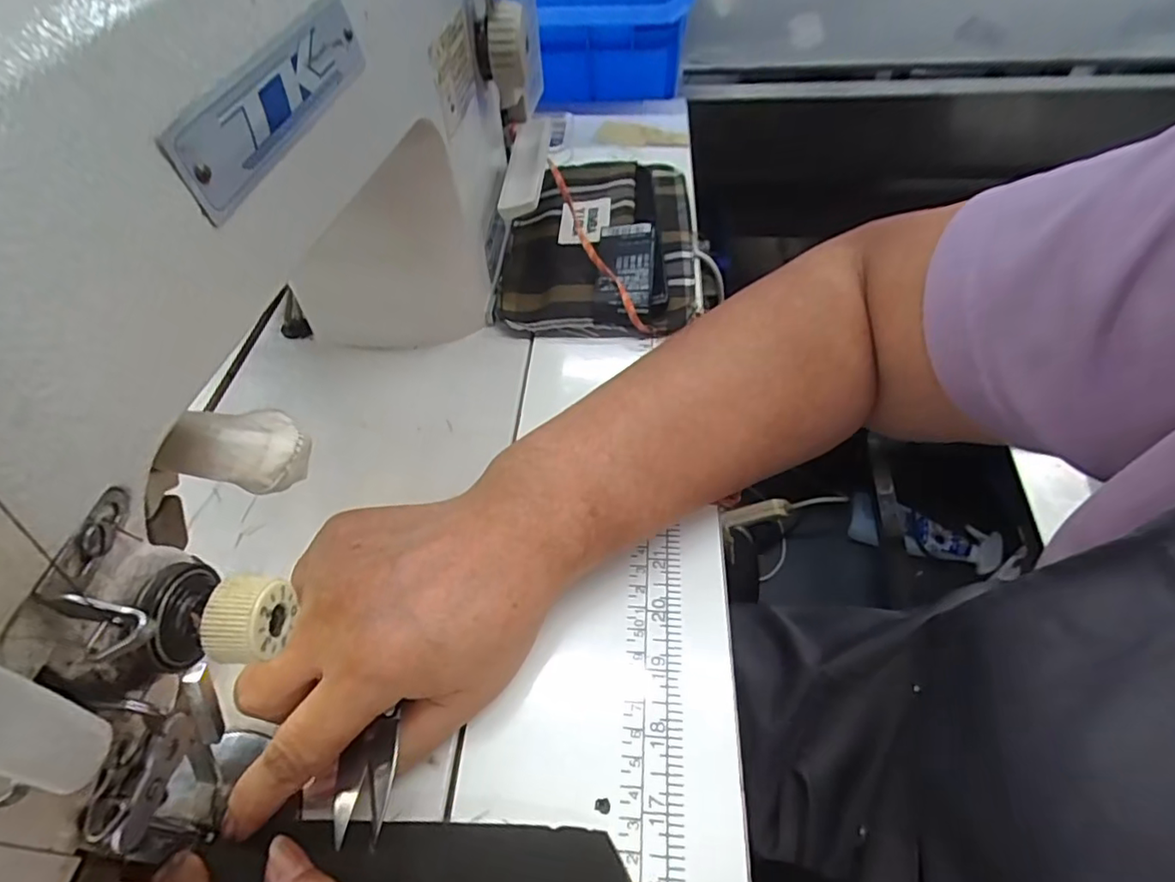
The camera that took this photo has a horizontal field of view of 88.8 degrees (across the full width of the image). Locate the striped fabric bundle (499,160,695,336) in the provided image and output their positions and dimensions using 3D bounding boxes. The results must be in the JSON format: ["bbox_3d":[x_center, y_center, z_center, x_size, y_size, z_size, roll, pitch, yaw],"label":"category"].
[{"bbox_3d":[0.011,-0.152,0.419,0.124,0.035,0.196,4,51,4],"label":"striped fabric bundle"}]

